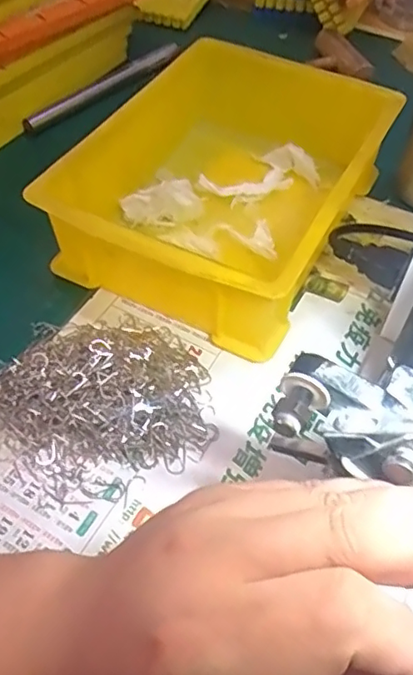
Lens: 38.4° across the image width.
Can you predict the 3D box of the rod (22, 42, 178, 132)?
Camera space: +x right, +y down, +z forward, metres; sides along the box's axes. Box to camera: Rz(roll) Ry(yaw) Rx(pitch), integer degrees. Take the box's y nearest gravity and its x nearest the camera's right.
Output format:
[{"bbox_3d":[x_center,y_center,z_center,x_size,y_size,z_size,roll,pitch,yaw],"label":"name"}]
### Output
[{"bbox_3d":[-0.096,-0.240,0.561,0.014,0.015,0.186,34,59,22],"label":"rod"}]

